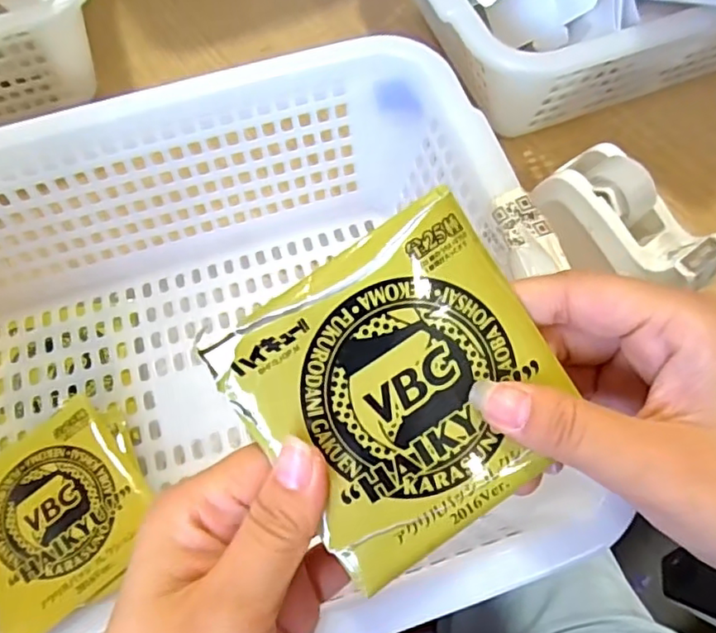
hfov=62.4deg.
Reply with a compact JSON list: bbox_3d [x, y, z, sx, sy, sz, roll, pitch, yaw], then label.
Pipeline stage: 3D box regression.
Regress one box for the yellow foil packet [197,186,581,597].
[{"bbox_3d":[0.015,0.021,0.173,0.085,0.007,0.087,-33,98,-4],"label":"yellow foil packet"}]

